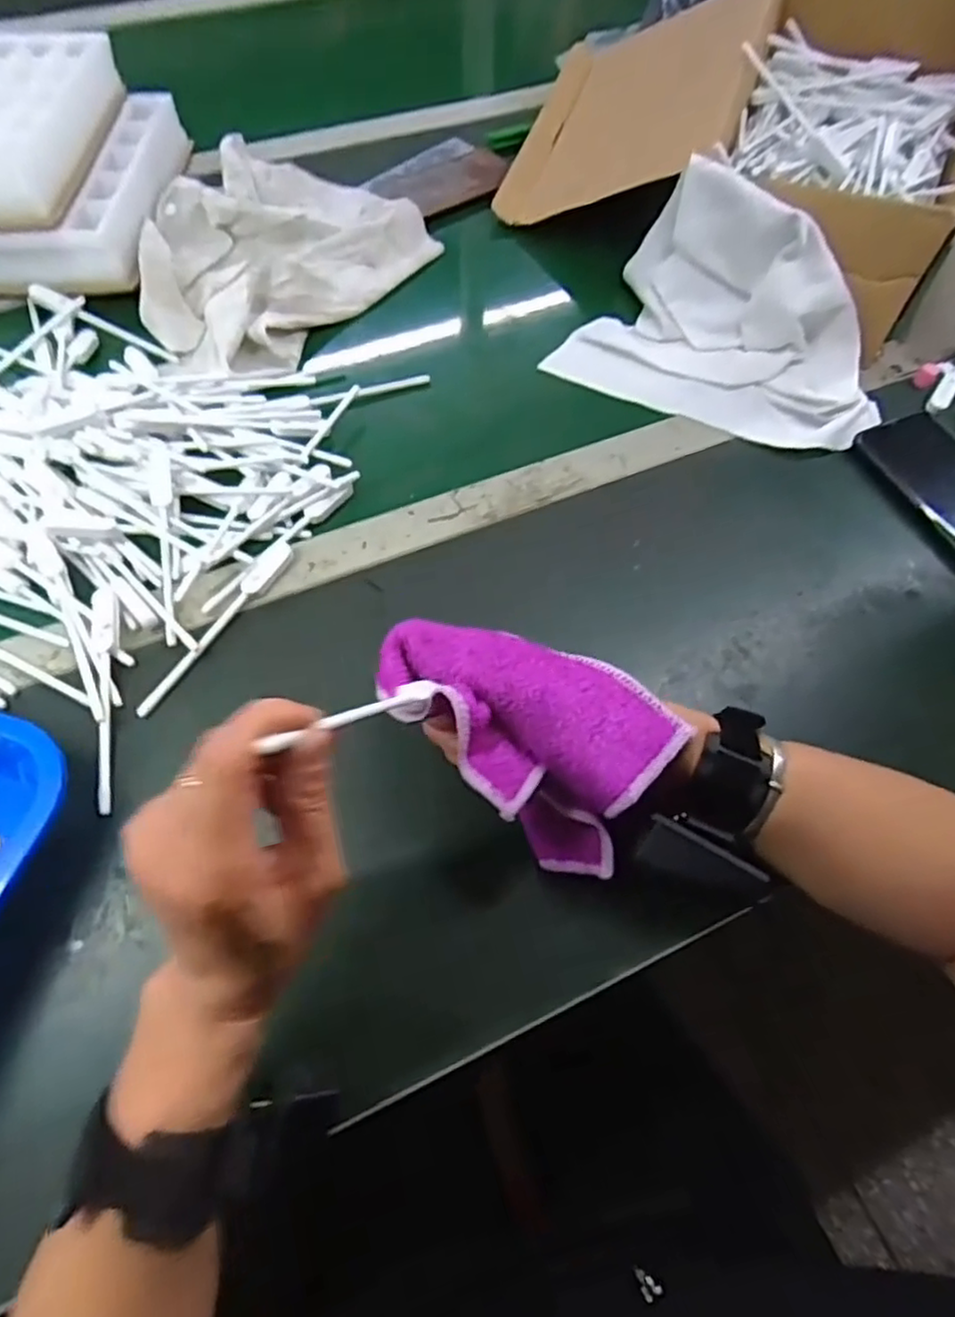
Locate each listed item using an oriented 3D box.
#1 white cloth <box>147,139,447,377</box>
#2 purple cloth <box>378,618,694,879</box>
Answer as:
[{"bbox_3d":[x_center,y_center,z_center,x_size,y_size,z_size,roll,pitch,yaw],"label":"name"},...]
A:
[{"bbox_3d":[-0.202,-0.380,0.626,0.246,0.039,0.278,32,66,15],"label":"white cloth"},{"bbox_3d":[0.023,0.044,0.369,0.153,0.089,0.091,28,65,13],"label":"purple cloth"}]

